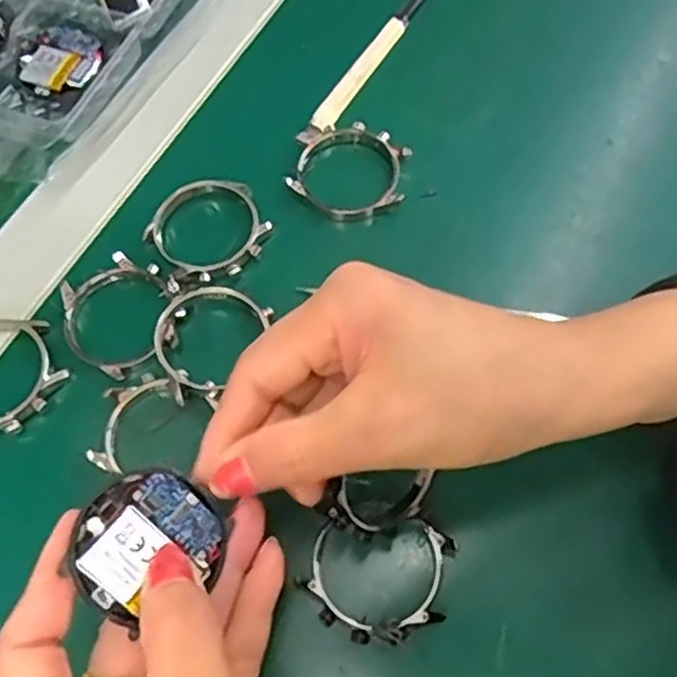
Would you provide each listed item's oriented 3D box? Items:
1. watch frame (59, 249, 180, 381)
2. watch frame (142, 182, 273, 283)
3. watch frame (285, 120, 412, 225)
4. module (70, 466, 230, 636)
[{"bbox_3d":[-0.090,-0.011,0.303,0.049,0.006,0.052,-34,69,-13],"label":"watch frame"},{"bbox_3d":[-0.056,-0.048,0.316,0.050,0.012,0.046,-39,75,-12],"label":"watch frame"},{"bbox_3d":[0.005,-0.077,0.327,0.052,0.009,0.051,12,67,7],"label":"watch frame"},{"bbox_3d":[-0.056,0.057,0.210,0.041,0.009,0.033,-31,91,-26],"label":"module"}]

